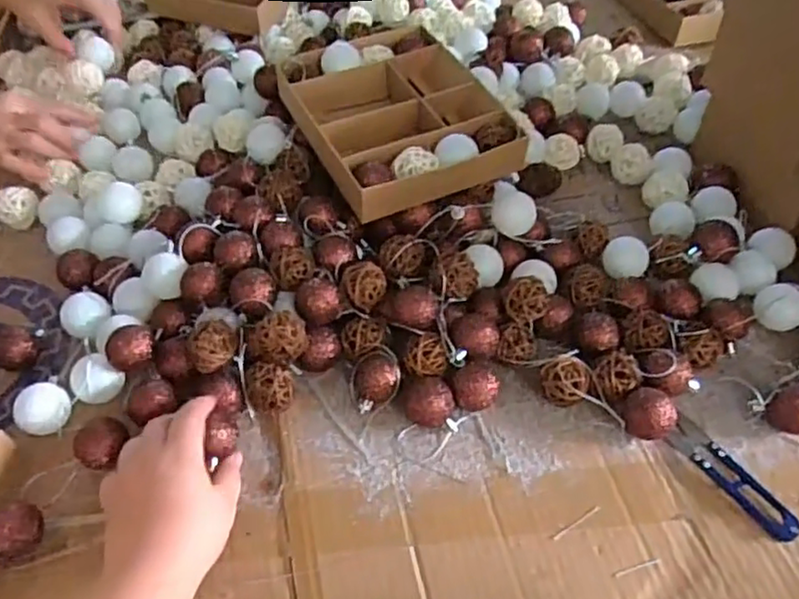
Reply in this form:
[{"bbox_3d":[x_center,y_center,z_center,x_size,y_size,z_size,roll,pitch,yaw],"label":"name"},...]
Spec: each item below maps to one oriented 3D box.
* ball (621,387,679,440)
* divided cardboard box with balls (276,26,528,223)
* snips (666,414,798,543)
[{"bbox_3d":[0.183,0.086,0.493,0.037,0.032,0.030,32,57,26],"label":"ball"},{"bbox_3d":[-0.002,-0.170,0.627,0.175,0.053,0.216,-20,52,-15],"label":"divided cardboard box with balls"},{"bbox_3d":[0.238,0.126,0.479,0.027,0.011,0.103,-27,54,-20],"label":"snips"}]

